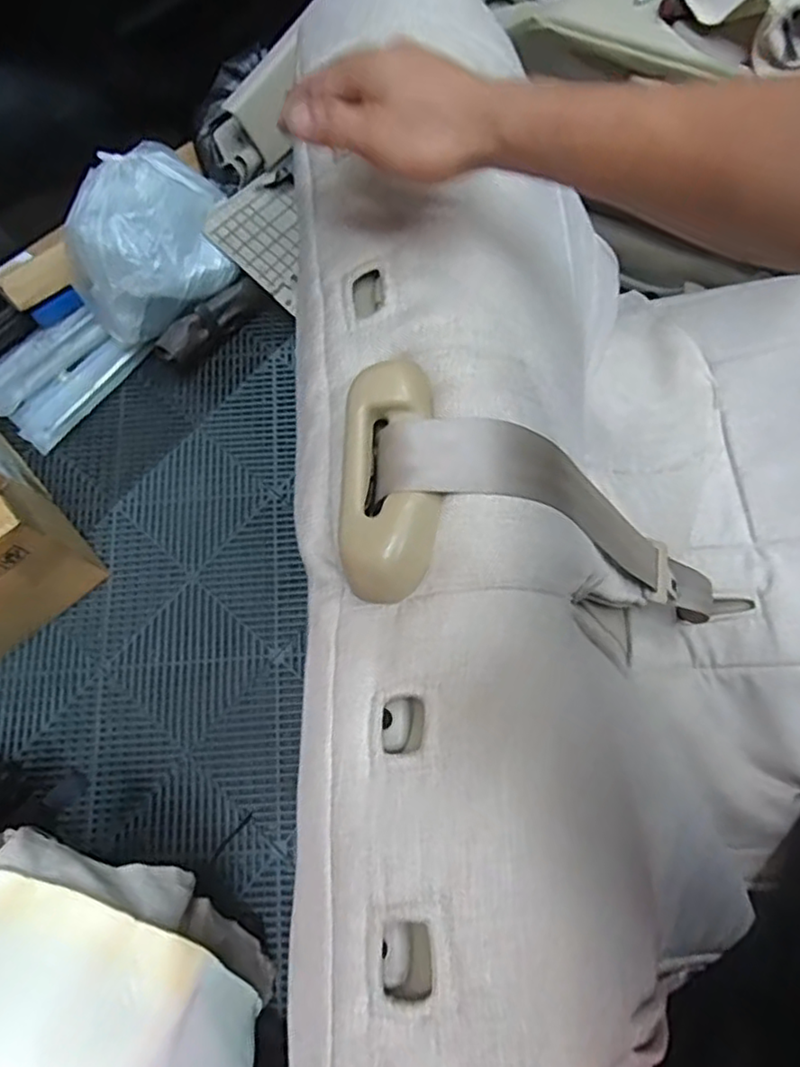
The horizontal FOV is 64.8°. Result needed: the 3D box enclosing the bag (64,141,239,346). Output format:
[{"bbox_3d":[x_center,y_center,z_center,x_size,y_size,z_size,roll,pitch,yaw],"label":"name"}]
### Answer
[{"bbox_3d":[-0.420,-0.495,1.060,0.299,0.174,0.202,-43,75,-11],"label":"bag"}]

